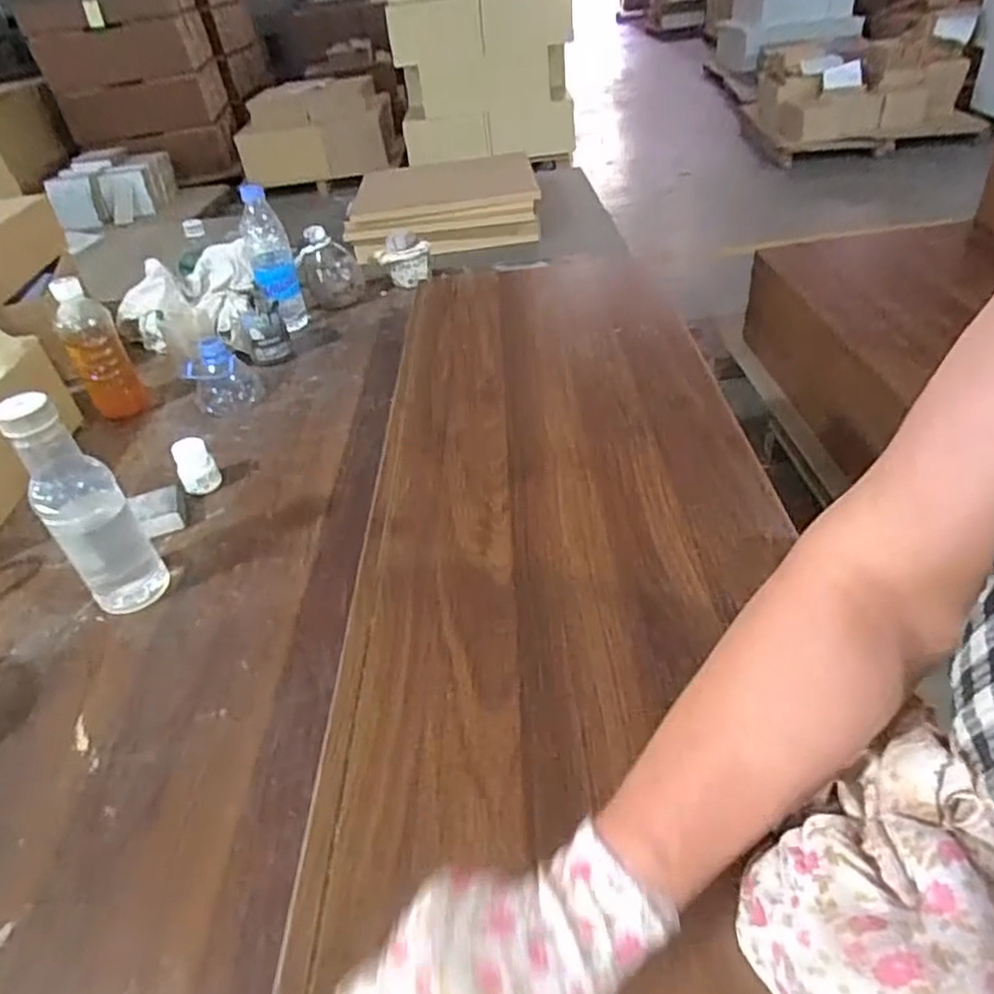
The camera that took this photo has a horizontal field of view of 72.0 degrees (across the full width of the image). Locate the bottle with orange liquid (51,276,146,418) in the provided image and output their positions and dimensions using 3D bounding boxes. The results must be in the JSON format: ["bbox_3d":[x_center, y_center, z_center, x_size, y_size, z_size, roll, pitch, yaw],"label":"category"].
[{"bbox_3d":[-0.514,-0.186,0.879,0.063,0.178,0.053,-24,41,-18],"label":"bottle with orange liquid"}]

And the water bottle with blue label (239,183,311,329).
[{"bbox_3d":[-0.345,-0.360,1.056,0.065,0.209,0.065,-18,40,-11],"label":"water bottle with blue label"}]

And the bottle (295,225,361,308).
[{"bbox_3d":[-0.282,-0.389,1.146,0.099,0.125,0.099,-17,40,-10],"label":"bottle"}]

